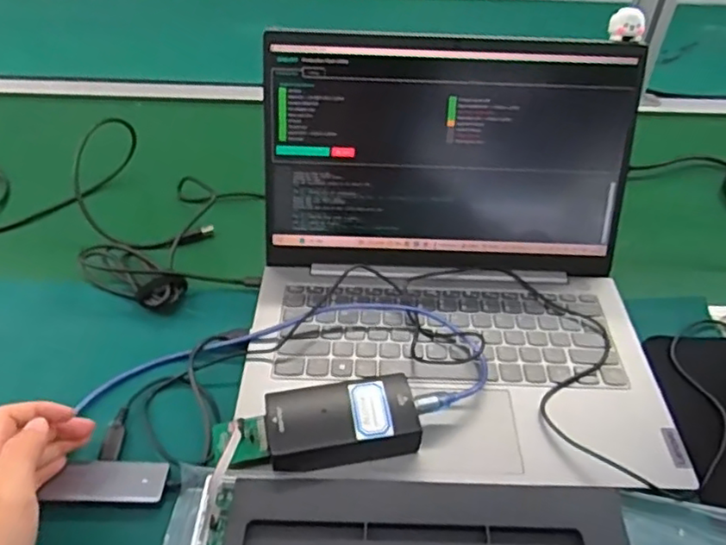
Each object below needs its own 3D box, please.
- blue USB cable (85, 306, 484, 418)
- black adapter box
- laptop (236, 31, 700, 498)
[{"bbox_3d":[-0.054,0.062,0.486,0.299,0.024,0.121,0,43,-1],"label":"blue USB cable"},{"bbox_3d":[-0.013,0.106,0.429,0.102,0.028,0.060,-7,43,-9],"label":"black adapter box"},{"bbox_3d":[0.072,-0.027,0.469,0.318,0.177,0.295,2,43,0],"label":"laptop"}]

